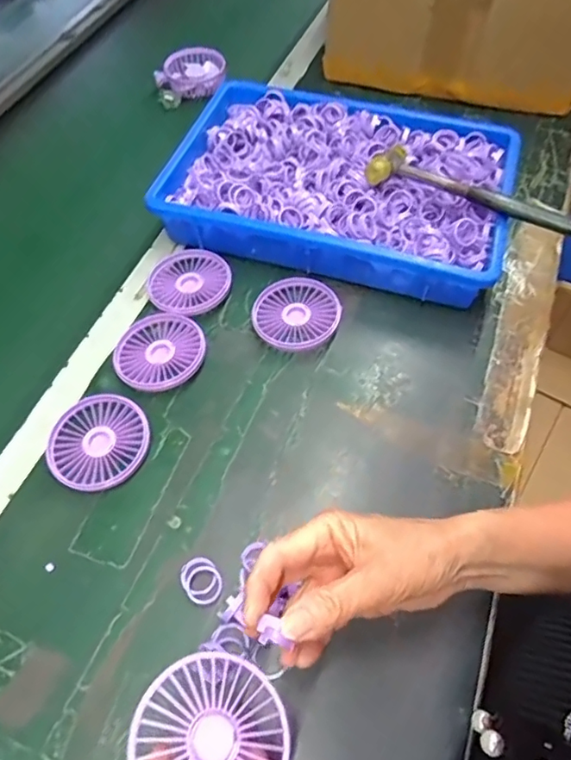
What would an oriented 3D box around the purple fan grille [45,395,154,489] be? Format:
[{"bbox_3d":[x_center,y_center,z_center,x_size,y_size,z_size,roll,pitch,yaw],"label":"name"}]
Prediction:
[{"bbox_3d":[-0.166,0.056,0.476,0.086,0.014,0.087,-1,58,2],"label":"purple fan grille"}]

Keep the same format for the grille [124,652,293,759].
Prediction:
[{"bbox_3d":[-0.039,0.195,0.292,0.085,0.007,0.077,25,47,-1],"label":"grille"}]

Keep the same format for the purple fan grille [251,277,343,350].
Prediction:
[{"bbox_3d":[0.011,-0.066,0.544,0.087,0.018,0.082,-1,58,2],"label":"purple fan grille"}]

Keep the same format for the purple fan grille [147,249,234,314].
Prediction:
[{"bbox_3d":[-0.102,-0.105,0.565,0.086,0.012,0.083,-1,58,2],"label":"purple fan grille"}]

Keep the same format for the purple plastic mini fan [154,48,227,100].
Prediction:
[{"bbox_3d":[-0.142,-0.458,0.805,0.105,0.037,0.076,-11,74,-1],"label":"purple plastic mini fan"}]

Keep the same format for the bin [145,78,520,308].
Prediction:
[{"bbox_3d":[0.054,-0.220,0.605,0.372,0.069,0.234,14,59,11],"label":"bin"}]

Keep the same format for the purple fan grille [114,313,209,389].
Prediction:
[{"bbox_3d":[-0.122,-0.027,0.523,0.087,0.020,0.086,-1,58,2],"label":"purple fan grille"}]

